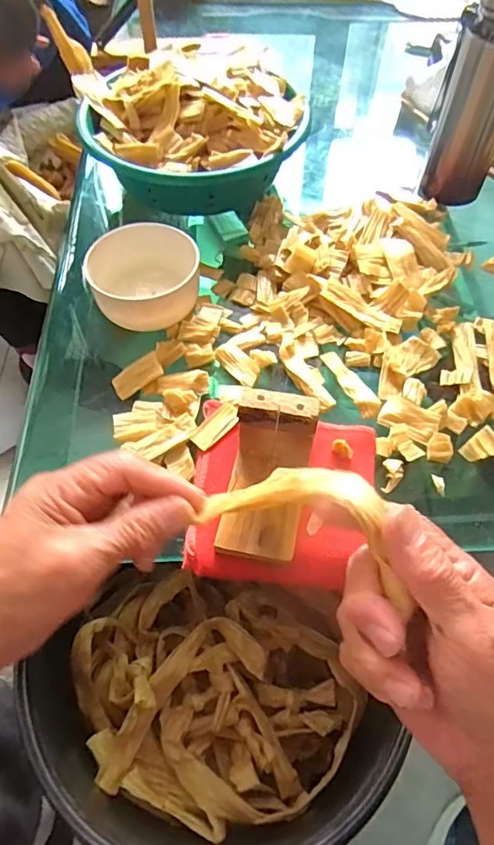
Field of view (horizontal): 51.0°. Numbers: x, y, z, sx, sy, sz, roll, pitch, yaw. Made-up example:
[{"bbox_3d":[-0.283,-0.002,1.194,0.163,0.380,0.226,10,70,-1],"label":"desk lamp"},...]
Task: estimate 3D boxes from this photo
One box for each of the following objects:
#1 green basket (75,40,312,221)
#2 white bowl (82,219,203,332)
[{"bbox_3d":[-0.063,-0.350,0.607,0.245,0.096,0.235,0,59,0],"label":"green basket"},{"bbox_3d":[-0.098,-0.143,0.505,0.105,0.050,0.087,-11,59,-6],"label":"white bowl"}]

